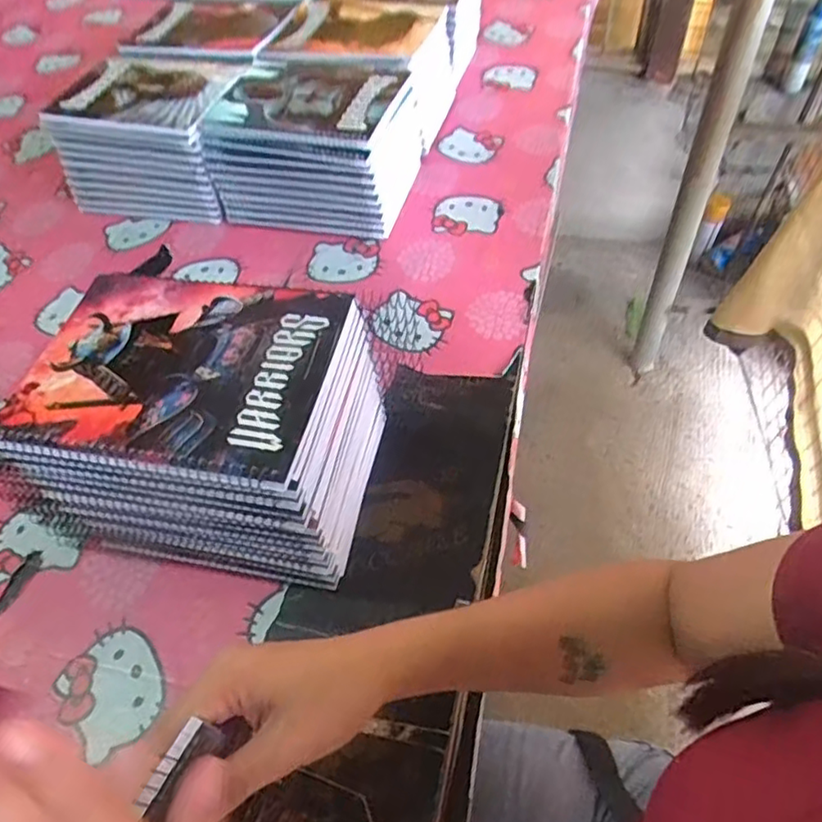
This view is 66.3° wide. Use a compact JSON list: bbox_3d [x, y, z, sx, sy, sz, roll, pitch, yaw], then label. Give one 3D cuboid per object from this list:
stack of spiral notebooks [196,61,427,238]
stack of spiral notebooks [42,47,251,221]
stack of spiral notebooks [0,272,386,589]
[{"bbox_3d":[-0.102,-0.309,0.727,0.204,0.121,0.179,11,55,13],"label":"stack of spiral notebooks"},{"bbox_3d":[-0.300,-0.330,0.765,0.202,0.124,0.159,10,54,13],"label":"stack of spiral notebooks"},{"bbox_3d":[-0.141,0.017,0.466,0.203,0.166,0.157,7,54,10],"label":"stack of spiral notebooks"}]

